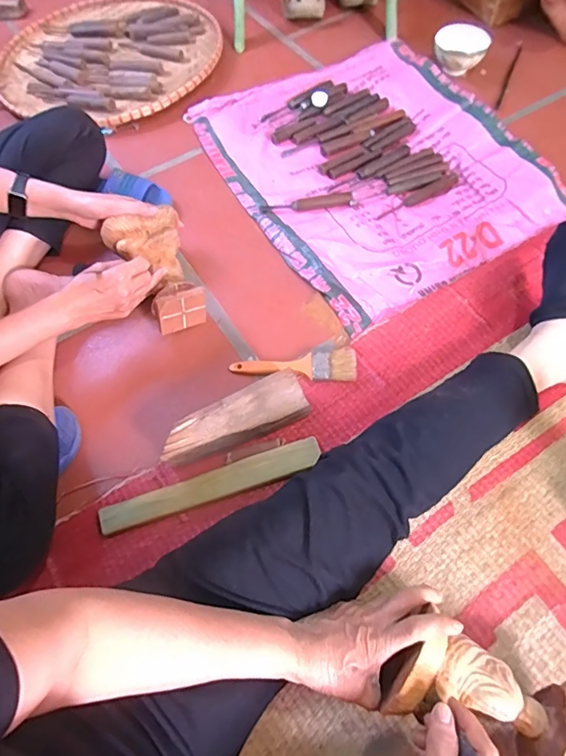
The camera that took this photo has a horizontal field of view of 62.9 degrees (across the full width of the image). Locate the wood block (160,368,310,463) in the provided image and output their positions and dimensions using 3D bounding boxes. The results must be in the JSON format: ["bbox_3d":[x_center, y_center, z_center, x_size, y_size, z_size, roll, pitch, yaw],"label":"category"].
[{"bbox_3d":[-0.061,0.058,0.613,0.190,0.066,0.051,-24,65,-8],"label":"wood block"}]

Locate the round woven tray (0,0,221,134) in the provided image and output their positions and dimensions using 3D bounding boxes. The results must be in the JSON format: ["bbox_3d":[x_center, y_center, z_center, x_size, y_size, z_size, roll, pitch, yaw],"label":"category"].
[{"bbox_3d":[-0.373,-0.735,1.032,0.483,0.026,0.469,-1,64,3],"label":"round woven tray"}]

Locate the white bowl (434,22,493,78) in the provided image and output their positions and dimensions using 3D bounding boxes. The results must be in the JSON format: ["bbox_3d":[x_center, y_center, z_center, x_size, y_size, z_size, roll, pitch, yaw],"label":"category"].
[{"bbox_3d":[0.363,-0.671,0.956,0.105,0.065,0.105,-1,64,3],"label":"white bowl"}]

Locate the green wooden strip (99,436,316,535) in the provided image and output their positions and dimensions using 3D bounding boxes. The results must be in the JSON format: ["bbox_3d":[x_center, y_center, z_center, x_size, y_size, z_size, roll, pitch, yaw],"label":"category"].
[{"bbox_3d":[-0.089,0.138,0.594,0.282,0.021,0.041,-19,65,-6],"label":"green wooden strip"}]

